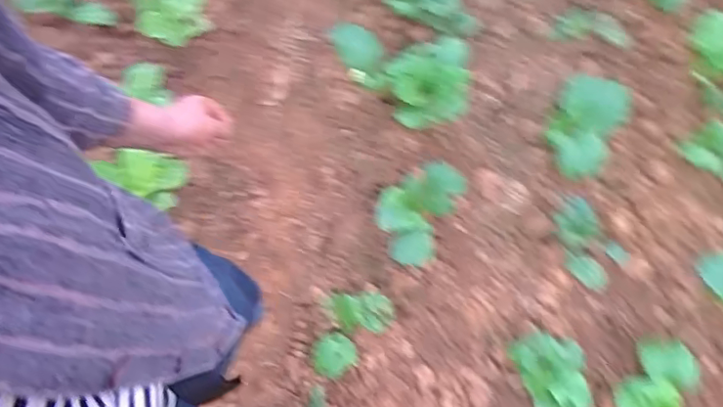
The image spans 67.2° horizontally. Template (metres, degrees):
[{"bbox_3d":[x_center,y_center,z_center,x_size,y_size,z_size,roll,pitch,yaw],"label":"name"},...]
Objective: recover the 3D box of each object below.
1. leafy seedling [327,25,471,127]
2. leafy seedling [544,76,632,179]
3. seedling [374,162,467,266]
[{"bbox_3d":[0.085,-0.315,1.315,0.349,0.157,0.281,12,74,-4],"label":"leafy seedling"},{"bbox_3d":[0.522,-0.181,1.263,0.142,0.087,0.221,24,73,0],"label":"leafy seedling"},{"bbox_3d":[0.104,0.029,1.151,0.150,0.153,0.211,26,73,0],"label":"seedling"}]

